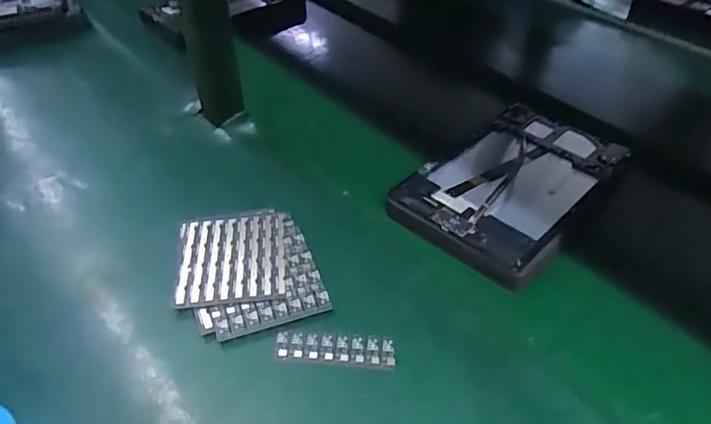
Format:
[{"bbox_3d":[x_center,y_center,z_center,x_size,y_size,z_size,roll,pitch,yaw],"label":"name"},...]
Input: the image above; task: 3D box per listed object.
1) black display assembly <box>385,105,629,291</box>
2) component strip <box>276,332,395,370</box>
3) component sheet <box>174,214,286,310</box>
[{"bbox_3d":[0.169,-0.031,0.551,0.248,0.026,0.155,-34,52,-31],"label":"black display assembly"},{"bbox_3d":[-0.016,0.110,0.417,0.093,0.004,0.027,2,43,3],"label":"component strip"},{"bbox_3d":[-0.115,0.042,0.483,0.096,0.006,0.109,-6,43,-6],"label":"component sheet"}]

